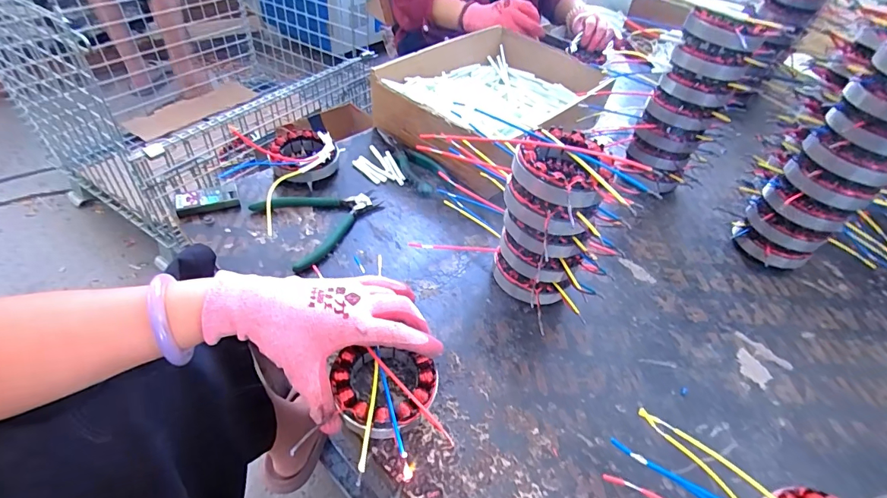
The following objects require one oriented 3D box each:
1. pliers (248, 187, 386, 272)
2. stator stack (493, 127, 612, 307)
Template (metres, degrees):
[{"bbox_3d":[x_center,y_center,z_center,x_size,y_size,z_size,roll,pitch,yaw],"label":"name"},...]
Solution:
[{"bbox_3d":[-0.140,-0.042,0.507,0.132,0.012,0.108,-27,55,-30],"label":"pliers"},{"bbox_3d":[0.097,-0.025,0.419,0.078,0.169,0.086,15,46,7],"label":"stator stack"}]

